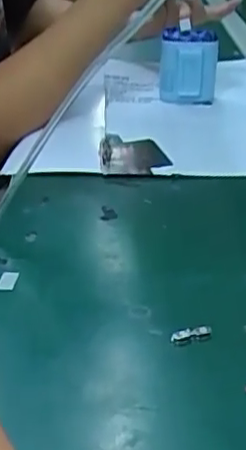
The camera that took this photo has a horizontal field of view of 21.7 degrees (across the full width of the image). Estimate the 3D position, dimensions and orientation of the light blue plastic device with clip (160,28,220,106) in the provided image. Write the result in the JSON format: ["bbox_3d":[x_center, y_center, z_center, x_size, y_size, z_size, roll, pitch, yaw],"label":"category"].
[{"bbox_3d":[0.076,-0.186,0.749,0.065,0.088,0.067,2,30,6],"label":"light blue plastic device with clip"}]

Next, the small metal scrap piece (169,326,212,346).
[{"bbox_3d":[0.042,0.068,0.394,0.025,0.008,0.006,-6,30,-8],"label":"small metal scrap piece"}]

